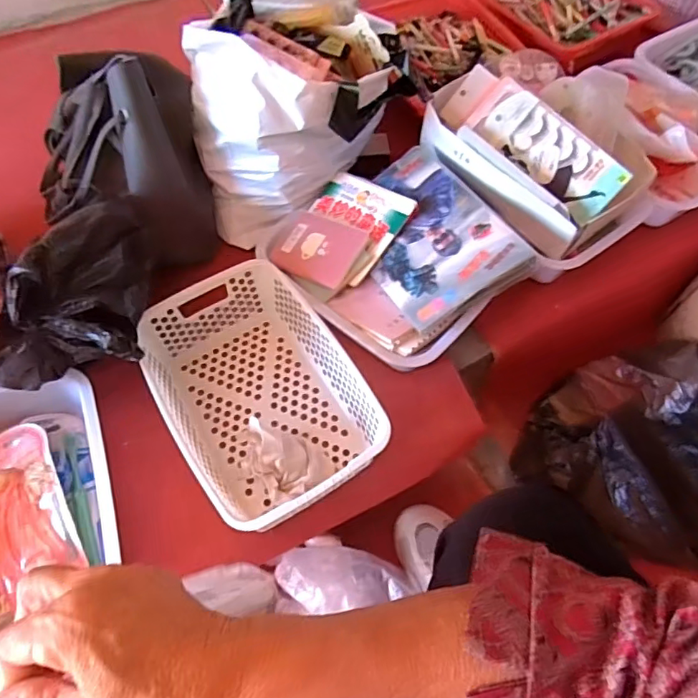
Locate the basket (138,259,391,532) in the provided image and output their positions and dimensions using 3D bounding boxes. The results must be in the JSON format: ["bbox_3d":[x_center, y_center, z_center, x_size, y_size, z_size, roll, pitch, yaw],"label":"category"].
[{"bbox_3d":[-0.104,0.054,0.627,0.195,0.100,0.292,-29,62,-15],"label":"basket"}]

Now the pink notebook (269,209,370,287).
[{"bbox_3d":[-0.039,-0.133,0.693,0.111,0.006,0.090,28,81,22],"label":"pink notebook"}]

